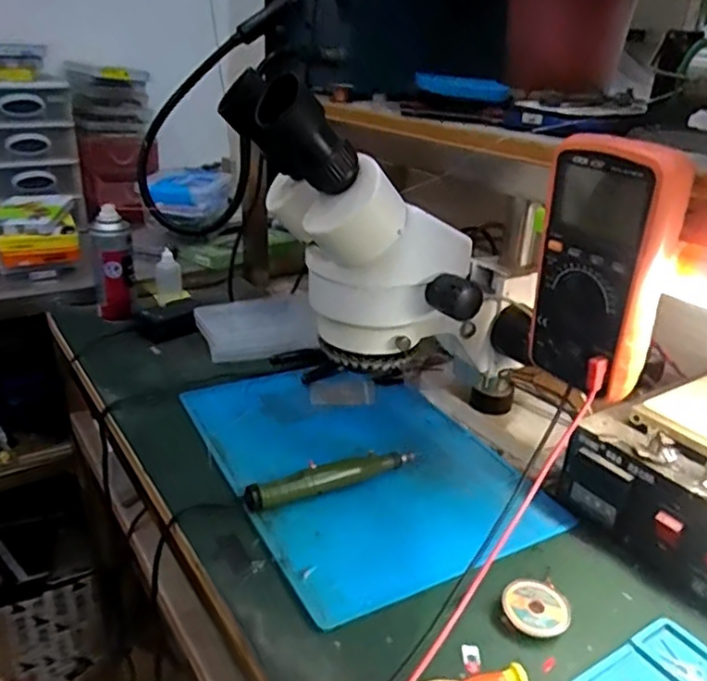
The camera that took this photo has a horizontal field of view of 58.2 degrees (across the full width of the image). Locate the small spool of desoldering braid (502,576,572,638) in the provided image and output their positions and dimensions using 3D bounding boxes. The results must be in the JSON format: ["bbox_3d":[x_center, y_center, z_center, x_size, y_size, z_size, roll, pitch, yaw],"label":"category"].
[{"bbox_3d":[0.130,0.190,0.453,0.045,0.012,0.043,6,25,8],"label":"small spool of desoldering braid"}]

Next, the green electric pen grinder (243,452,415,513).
[{"bbox_3d":[-0.016,0.121,0.566,0.163,0.028,0.018,-11,28,-26],"label":"green electric pen grinder"}]

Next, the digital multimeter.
[{"bbox_3d":[0.179,-0.048,0.459,0.046,0.175,0.090,-12,28,-30],"label":"digital multimeter"}]

